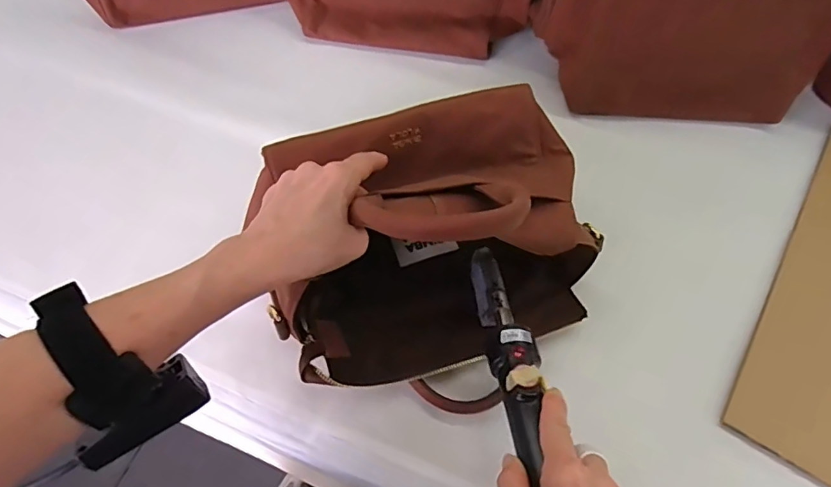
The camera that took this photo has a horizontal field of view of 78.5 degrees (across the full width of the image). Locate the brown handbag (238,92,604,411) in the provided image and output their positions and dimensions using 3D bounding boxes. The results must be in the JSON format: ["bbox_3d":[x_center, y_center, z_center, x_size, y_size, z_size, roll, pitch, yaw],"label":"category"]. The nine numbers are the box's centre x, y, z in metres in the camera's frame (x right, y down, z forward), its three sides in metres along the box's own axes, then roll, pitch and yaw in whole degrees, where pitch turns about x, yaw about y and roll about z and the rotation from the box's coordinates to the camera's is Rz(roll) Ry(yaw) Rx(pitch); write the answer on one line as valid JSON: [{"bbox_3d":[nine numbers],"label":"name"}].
[{"bbox_3d":[0.023,0.008,0.421,0.256,0.122,0.226,-12,64,-6],"label":"brown handbag"}]

